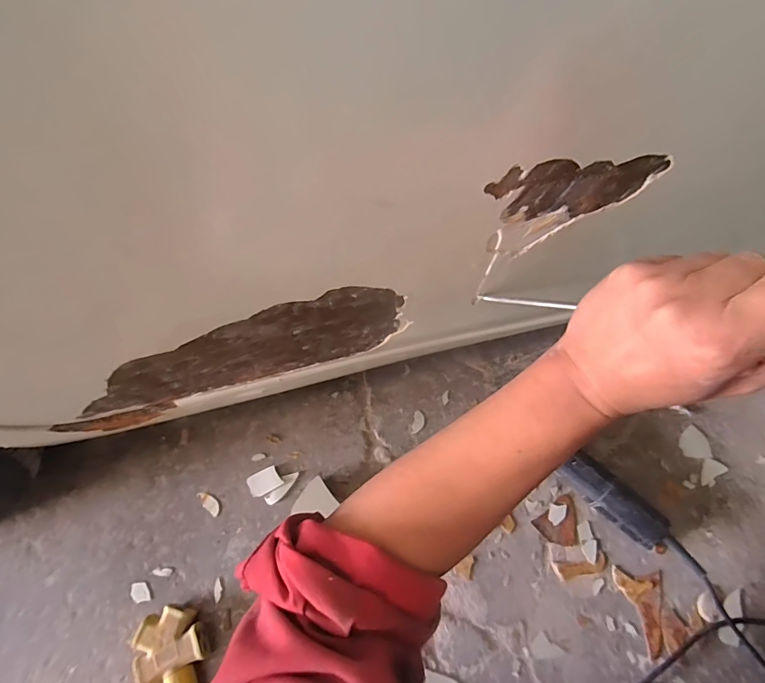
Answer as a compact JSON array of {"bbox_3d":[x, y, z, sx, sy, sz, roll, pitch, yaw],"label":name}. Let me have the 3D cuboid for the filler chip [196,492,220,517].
[{"bbox_3d":[-0.270,0.249,0.669,0.047,0.005,0.020,32,68,15],"label":"filler chip"}]

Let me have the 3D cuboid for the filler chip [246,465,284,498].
[{"bbox_3d":[-0.185,0.219,0.678,0.050,0.009,0.036,-24,66,-11],"label":"filler chip"}]

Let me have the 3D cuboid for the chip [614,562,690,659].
[{"bbox_3d":[0.372,0.365,0.596,0.063,0.007,0.106,-15,64,-7],"label":"chip"}]

